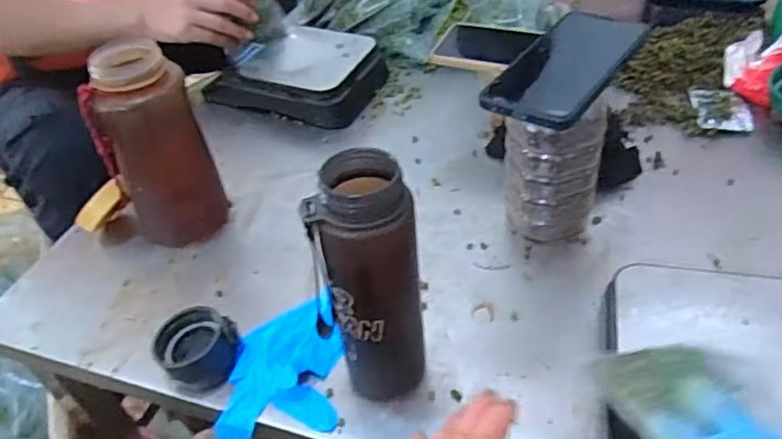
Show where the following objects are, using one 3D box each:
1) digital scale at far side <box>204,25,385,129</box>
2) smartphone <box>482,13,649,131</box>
[{"bbox_3d":[-0.125,-0.197,0.824,0.209,0.058,0.143,12,46,20],"label":"digital scale at far side"},{"bbox_3d":[0.143,-0.126,0.500,0.075,0.013,0.164,23,51,29],"label":"smartphone"}]

